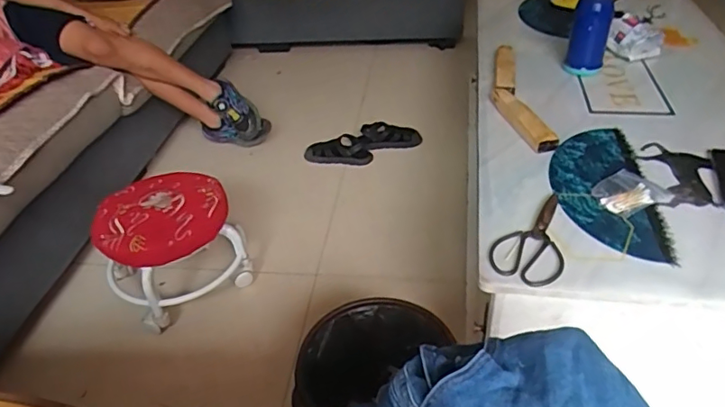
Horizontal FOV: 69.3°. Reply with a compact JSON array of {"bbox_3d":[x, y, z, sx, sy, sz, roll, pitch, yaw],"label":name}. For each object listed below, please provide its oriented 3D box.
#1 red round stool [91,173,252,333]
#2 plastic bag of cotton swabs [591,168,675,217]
[{"bbox_3d":[-0.435,0.101,1.209,0.294,0.244,0.253,-26,43,-24],"label":"red round stool"},{"bbox_3d":[0.428,-0.018,0.846,0.109,0.020,0.081,-22,43,-21],"label":"plastic bag of cotton swabs"}]

